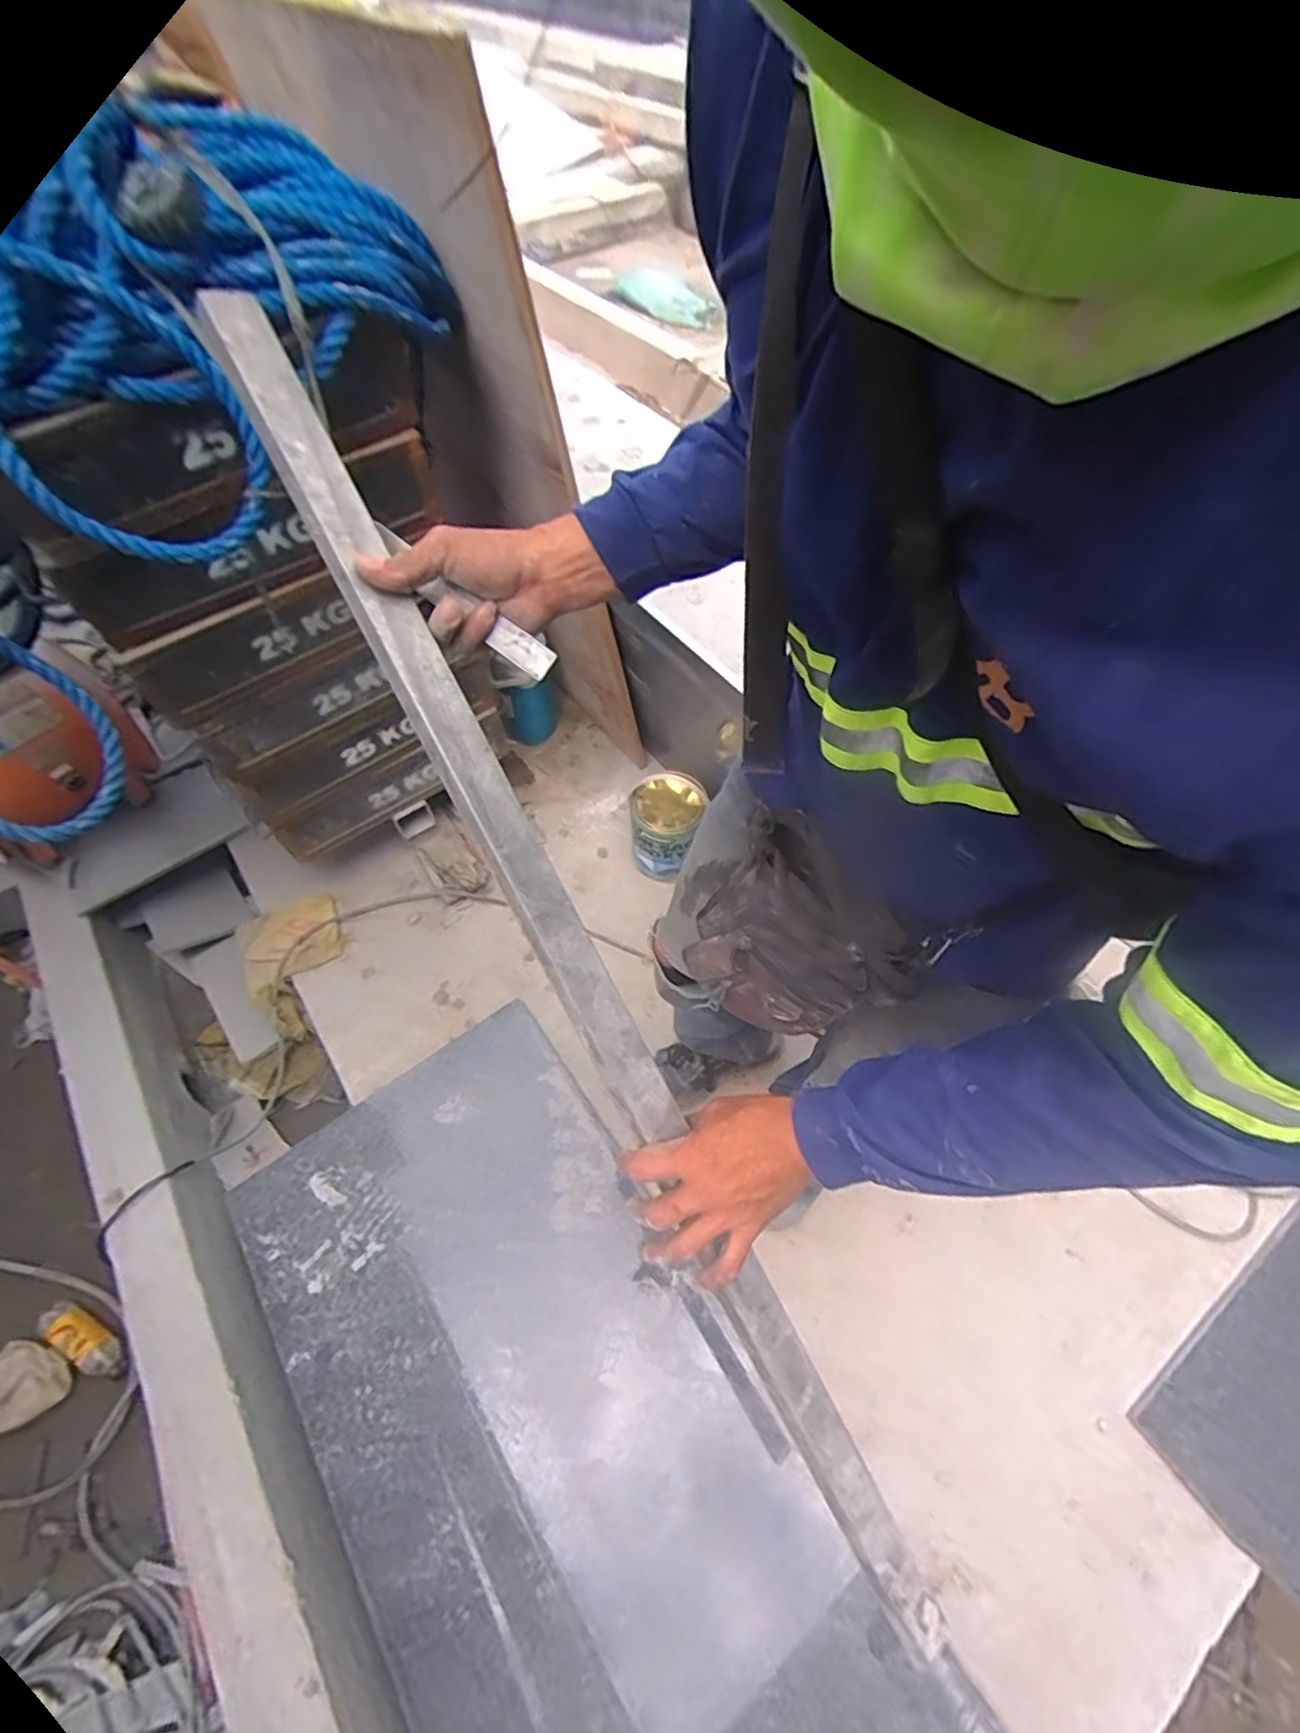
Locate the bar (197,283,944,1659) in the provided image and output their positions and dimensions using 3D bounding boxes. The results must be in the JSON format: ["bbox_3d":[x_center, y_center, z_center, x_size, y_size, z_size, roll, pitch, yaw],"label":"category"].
[{"bbox_3d":[-0.046,0.111,0.523,0.060,0.027,1.140,-28,94,-19],"label":"bar"}]

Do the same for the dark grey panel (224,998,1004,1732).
[{"bbox_3d":[-0.130,0.841,0.963,0.579,0.027,1.252,-31,62,-21],"label":"dark grey panel"}]

